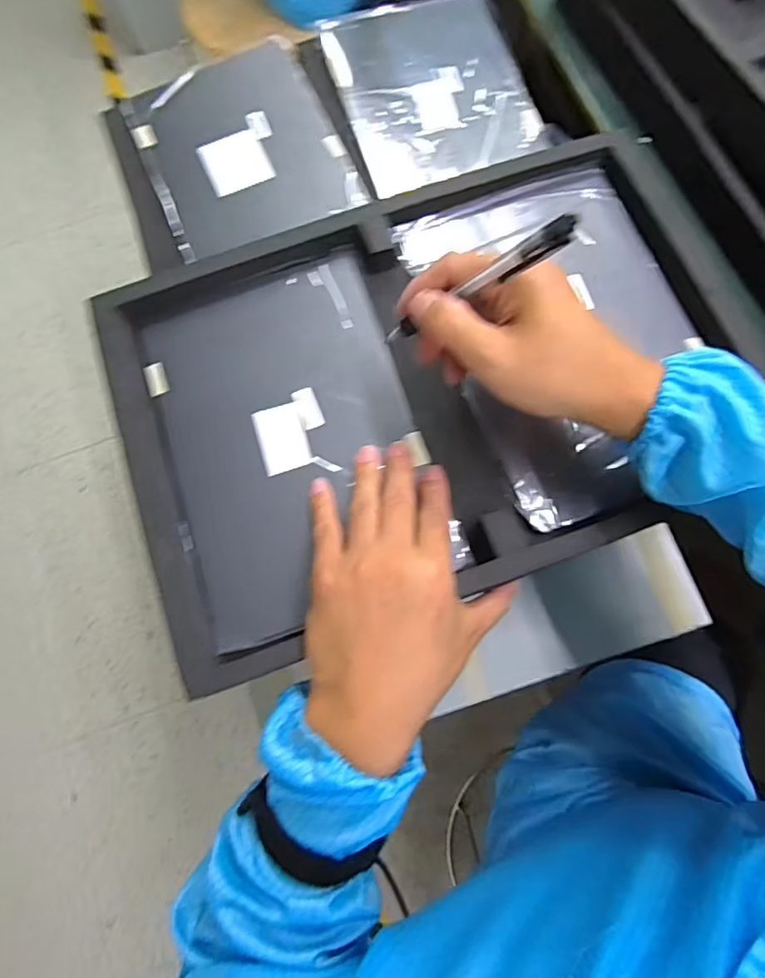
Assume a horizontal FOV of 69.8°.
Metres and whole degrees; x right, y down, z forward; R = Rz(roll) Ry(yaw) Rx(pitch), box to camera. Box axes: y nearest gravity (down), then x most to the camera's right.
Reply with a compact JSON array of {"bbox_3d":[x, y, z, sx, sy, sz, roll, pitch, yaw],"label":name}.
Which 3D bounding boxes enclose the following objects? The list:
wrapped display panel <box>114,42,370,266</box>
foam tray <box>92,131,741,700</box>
[{"bbox_3d":[-0.133,-0.322,0.516,0.172,0.010,0.203,-23,80,-3],"label":"wrapped display panel"},{"bbox_3d":[0.038,-0.078,0.384,0.423,0.024,0.292,-19,74,-4],"label":"foam tray"}]

